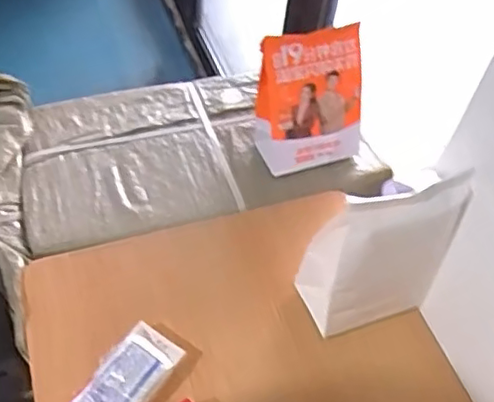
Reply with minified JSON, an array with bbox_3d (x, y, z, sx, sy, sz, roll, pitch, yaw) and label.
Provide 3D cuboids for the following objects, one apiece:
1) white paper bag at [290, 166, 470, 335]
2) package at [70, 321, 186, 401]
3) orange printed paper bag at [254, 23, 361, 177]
[{"bbox_3d":[0.161,0.064,0.735,0.154,0.245,0.080,-13,55,-16],"label":"white paper bag"},{"bbox_3d":[-0.141,0.217,0.707,0.076,0.035,0.141,28,55,15],"label":"package"},{"bbox_3d":[0.097,-0.151,0.916,0.158,0.224,0.036,-12,35,-8],"label":"orange printed paper bag"}]

